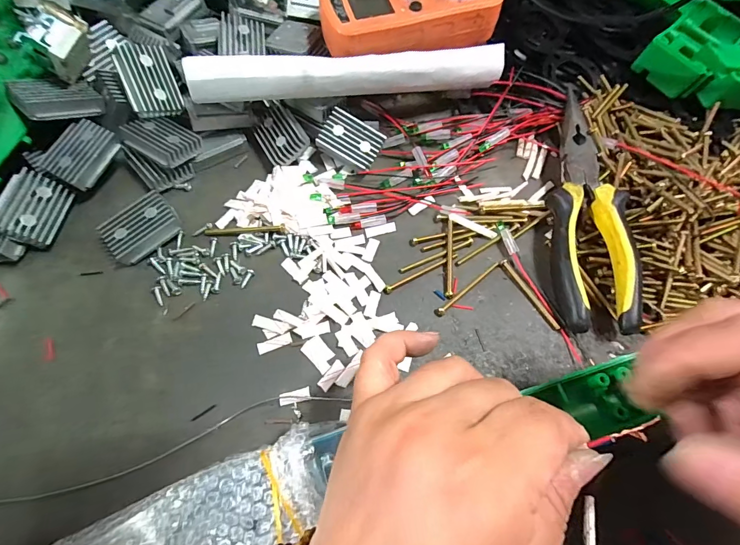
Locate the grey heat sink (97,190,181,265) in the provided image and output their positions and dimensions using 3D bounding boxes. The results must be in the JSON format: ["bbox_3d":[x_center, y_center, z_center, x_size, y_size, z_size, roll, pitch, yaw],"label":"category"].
[{"bbox_3d":[-0.155,-0.030,0.256,0.047,0.016,0.032,-39,73,-16],"label":"grey heat sink"}]

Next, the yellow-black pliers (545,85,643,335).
[{"bbox_3d":[0.147,-0.050,0.259,0.046,0.023,0.182,7,67,1],"label":"yellow-black pliers"}]

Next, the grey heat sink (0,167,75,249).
[{"bbox_3d":[-0.226,-0.043,0.253,0.010,0.034,0.049,-20,60,35],"label":"grey heat sink"}]

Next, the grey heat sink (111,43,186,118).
[{"bbox_3d":[-0.155,-0.136,0.266,0.034,0.006,0.048,-26,103,-31],"label":"grey heat sink"}]

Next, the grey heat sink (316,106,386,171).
[{"bbox_3d":[-0.014,-0.099,0.283,0.045,0.008,0.033,25,89,-5],"label":"grey heat sink"}]

